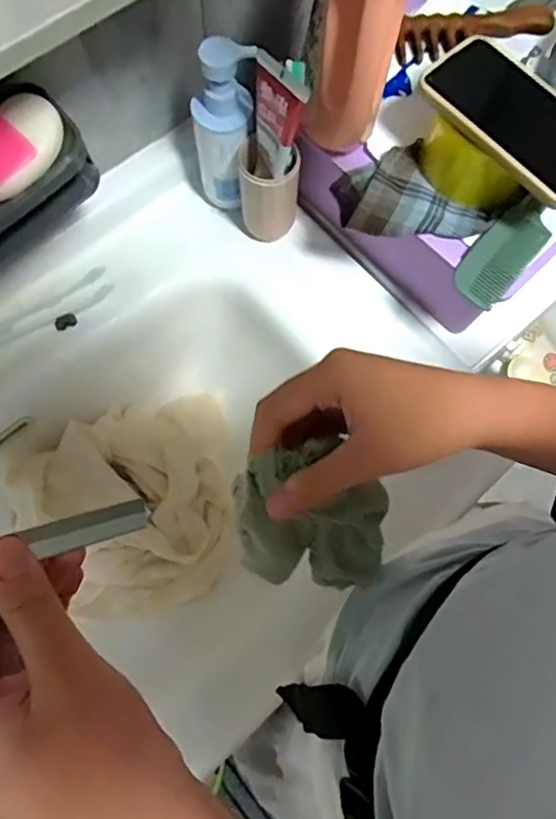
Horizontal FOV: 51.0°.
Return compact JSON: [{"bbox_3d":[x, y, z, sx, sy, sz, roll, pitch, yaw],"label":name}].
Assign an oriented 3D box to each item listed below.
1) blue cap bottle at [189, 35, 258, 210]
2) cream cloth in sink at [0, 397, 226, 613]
[{"bbox_3d":[-0.052,-0.262,0.563,0.054,0.183,0.047,5,73,0],"label":"blue cap bottle"},{"bbox_3d":[-0.157,0.108,0.638,0.237,0.065,0.224,-9,98,-20],"label":"cream cloth in sink"}]

